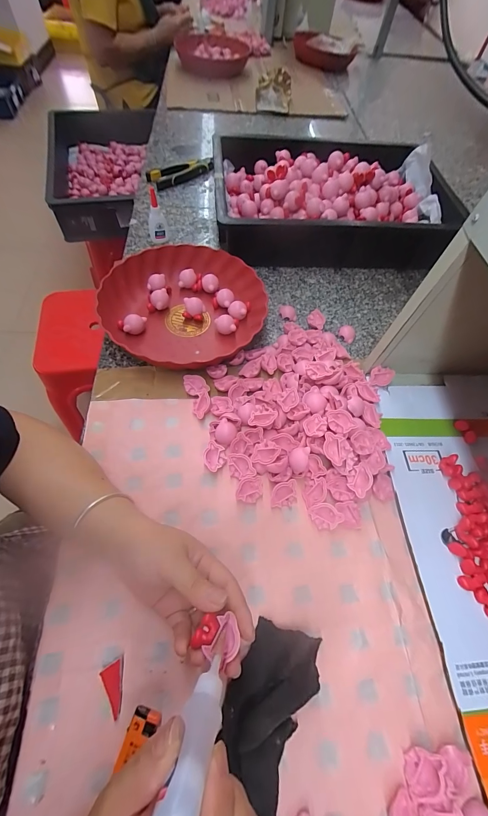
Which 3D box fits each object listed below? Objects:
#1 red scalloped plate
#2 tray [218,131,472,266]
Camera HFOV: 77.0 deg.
[{"bbox_3d":[-0.085,-0.156,0.471,0.228,0.047,0.235,1,61,-2],"label":"red scalloped plate"},{"bbox_3d":[0.157,-0.407,0.599,0.414,0.108,0.299,-3,61,-4],"label":"tray"}]

